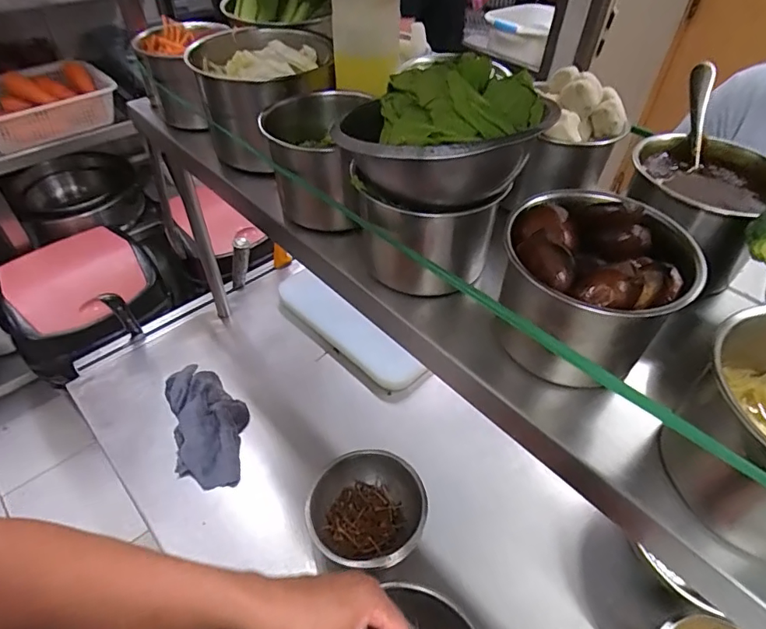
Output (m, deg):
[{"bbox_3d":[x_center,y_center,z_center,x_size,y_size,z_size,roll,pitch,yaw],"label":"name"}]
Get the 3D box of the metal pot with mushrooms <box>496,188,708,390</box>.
[{"bbox_3d":[0.142,-0.021,0.342,0.114,0.107,0.113,1,46,-1],"label":"metal pot with mushrooms"}]

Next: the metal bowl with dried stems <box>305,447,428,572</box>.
[{"bbox_3d":[-0.018,0.262,0.658,0.144,0.082,0.148,1,46,-1],"label":"metal bowl with dried stems"}]

